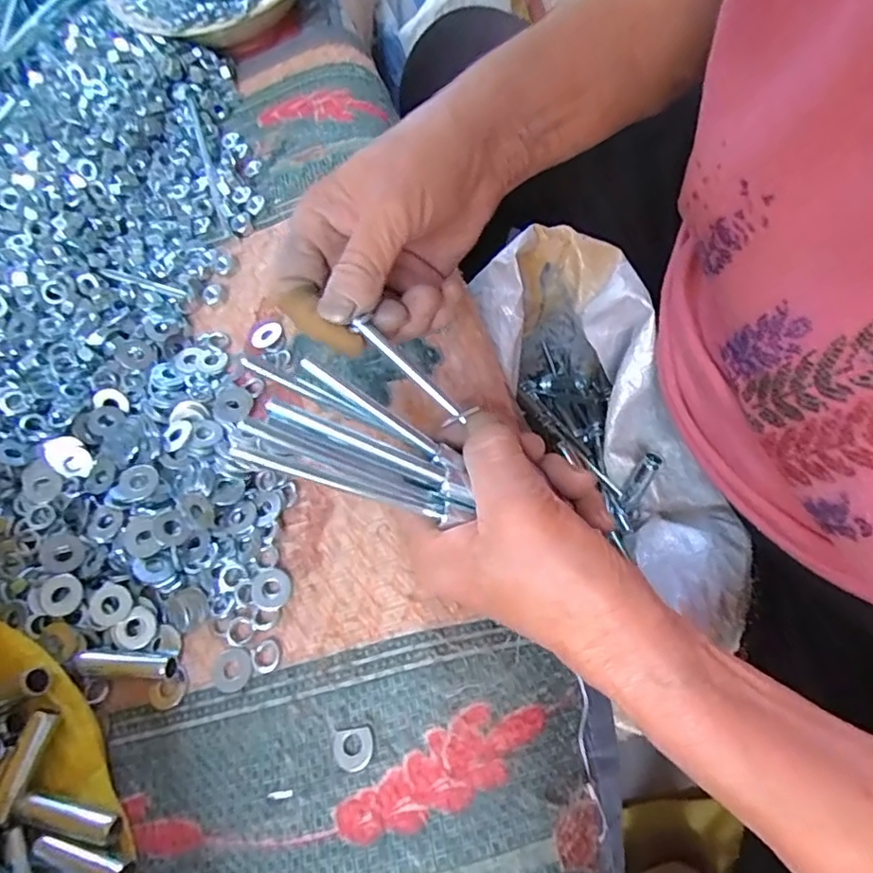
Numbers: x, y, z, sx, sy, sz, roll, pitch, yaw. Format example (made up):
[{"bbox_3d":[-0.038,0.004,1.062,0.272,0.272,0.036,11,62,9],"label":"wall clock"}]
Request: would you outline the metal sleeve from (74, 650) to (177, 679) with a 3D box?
[{"bbox_3d":[-0.140,0.103,0.261,0.047,0.008,0.011,0,65,8],"label":"metal sleeve"}]

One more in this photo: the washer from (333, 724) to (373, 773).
[{"bbox_3d":[-0.034,0.127,0.235,0.017,0.004,0.015,-12,63,2],"label":"washer"}]

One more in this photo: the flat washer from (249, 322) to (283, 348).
[{"bbox_3d":[-0.100,-0.059,0.339,0.022,0.004,0.016,-14,64,15],"label":"flat washer"}]

